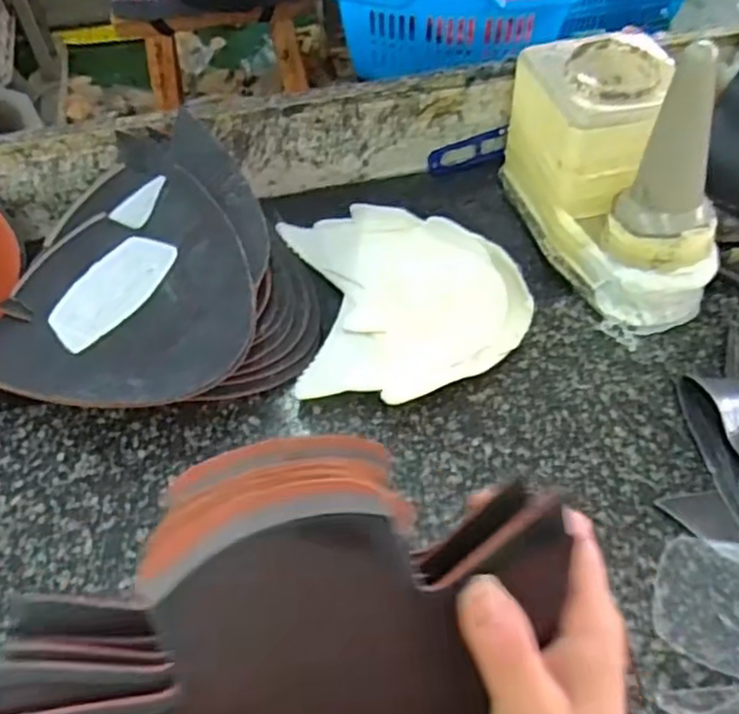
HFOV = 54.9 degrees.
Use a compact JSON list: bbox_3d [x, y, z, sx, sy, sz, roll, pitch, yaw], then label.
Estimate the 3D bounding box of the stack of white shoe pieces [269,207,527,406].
[{"bbox_3d":[0.028,-0.049,0.532,0.165,0.025,0.202,-7,56,-3],"label":"stack of white shoe pieces"}]

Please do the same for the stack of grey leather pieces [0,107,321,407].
[{"bbox_3d":[-0.141,-0.056,0.502,0.212,0.071,0.235,8,56,7],"label":"stack of grey leather pieces"}]

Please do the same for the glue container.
[{"bbox_3d":[0.179,-0.141,0.505,0.098,0.162,0.210,-11,56,-6],"label":"glue container"}]

